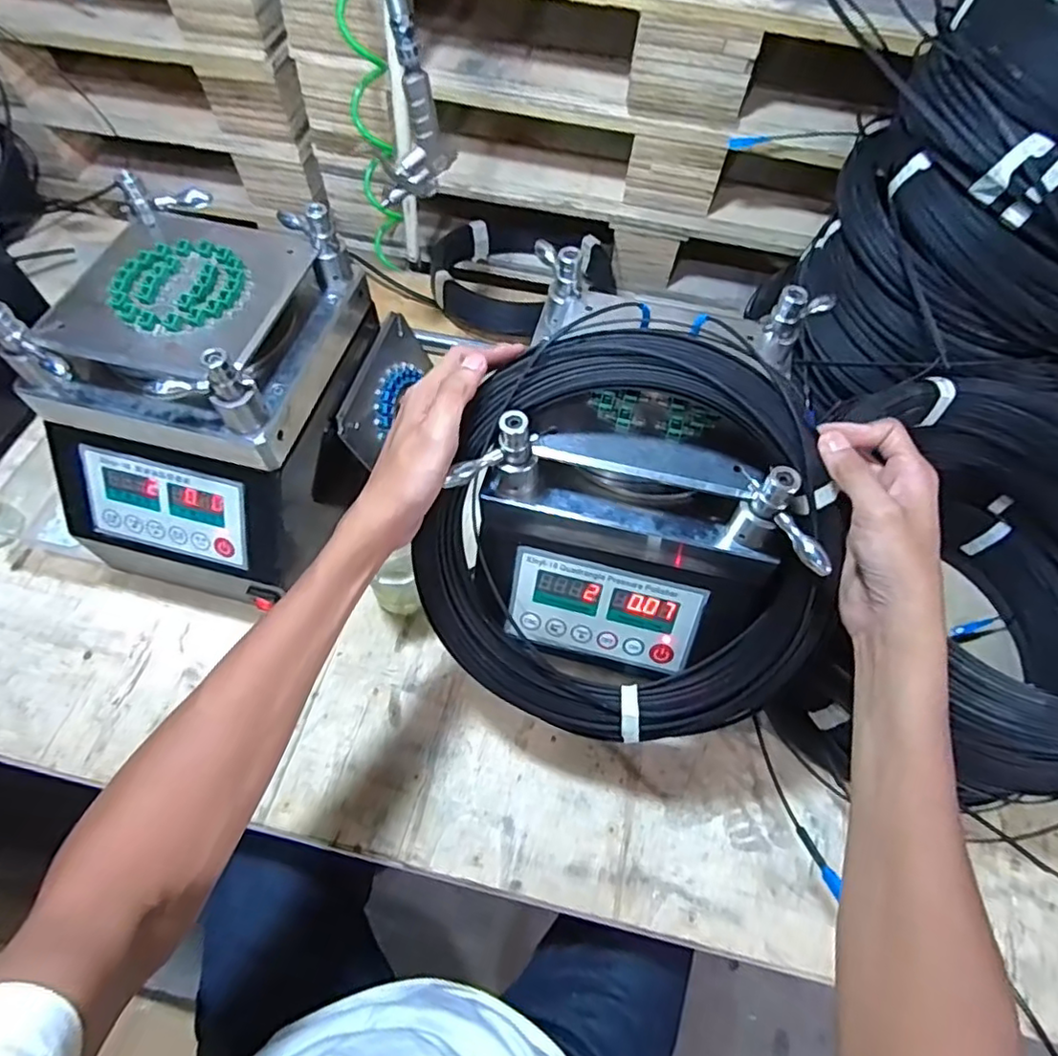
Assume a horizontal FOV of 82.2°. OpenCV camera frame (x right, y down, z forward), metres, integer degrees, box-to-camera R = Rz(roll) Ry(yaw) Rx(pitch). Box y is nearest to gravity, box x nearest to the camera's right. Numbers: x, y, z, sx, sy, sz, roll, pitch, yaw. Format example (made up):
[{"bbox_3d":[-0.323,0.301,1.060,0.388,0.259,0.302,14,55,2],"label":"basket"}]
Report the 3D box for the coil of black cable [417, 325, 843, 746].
[{"bbox_3d":[0.068,0.025,0.430,0.280,0.302,0.051,27,20,2],"label":"coil of black cable"}]

